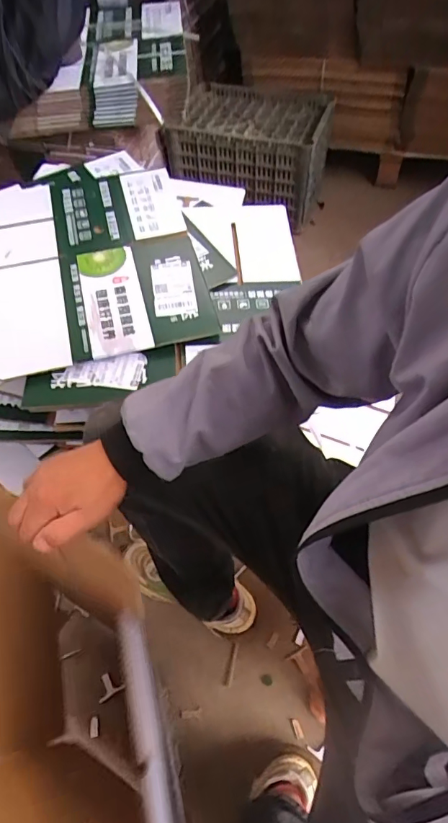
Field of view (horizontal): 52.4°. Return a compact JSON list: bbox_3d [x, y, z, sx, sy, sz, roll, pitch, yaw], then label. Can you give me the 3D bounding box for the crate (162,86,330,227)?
[{"bbox_3d":[0.078,-0.771,1.364,0.432,0.232,0.291,20,60,16],"label":"crate"}]

